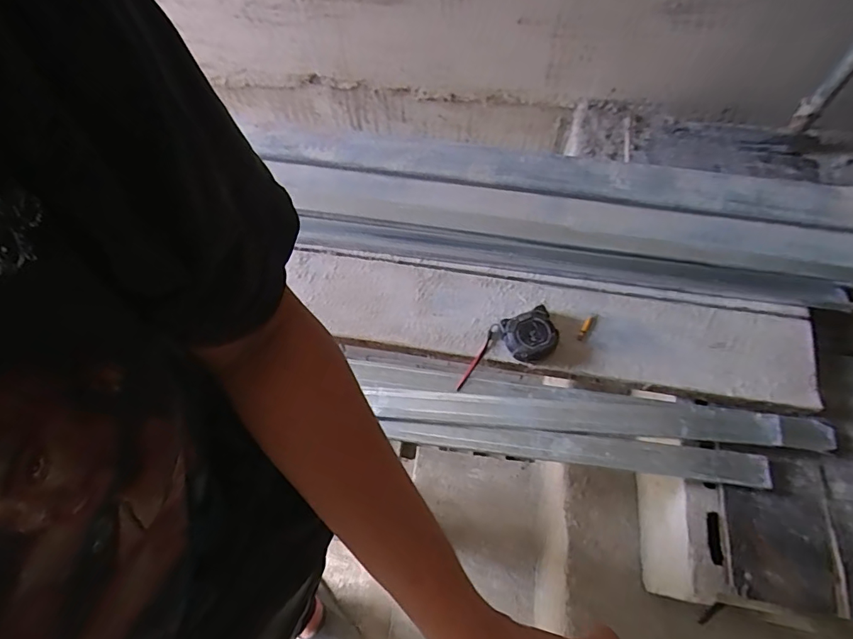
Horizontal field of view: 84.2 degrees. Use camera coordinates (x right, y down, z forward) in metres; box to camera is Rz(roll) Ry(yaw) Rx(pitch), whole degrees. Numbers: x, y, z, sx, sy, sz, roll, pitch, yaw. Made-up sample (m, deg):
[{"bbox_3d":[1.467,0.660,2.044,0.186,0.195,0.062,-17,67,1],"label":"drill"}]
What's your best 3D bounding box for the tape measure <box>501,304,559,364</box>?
[{"bbox_3d":[0.164,0.026,0.754,0.083,0.038,0.082,0,64,1],"label":"tape measure"}]

